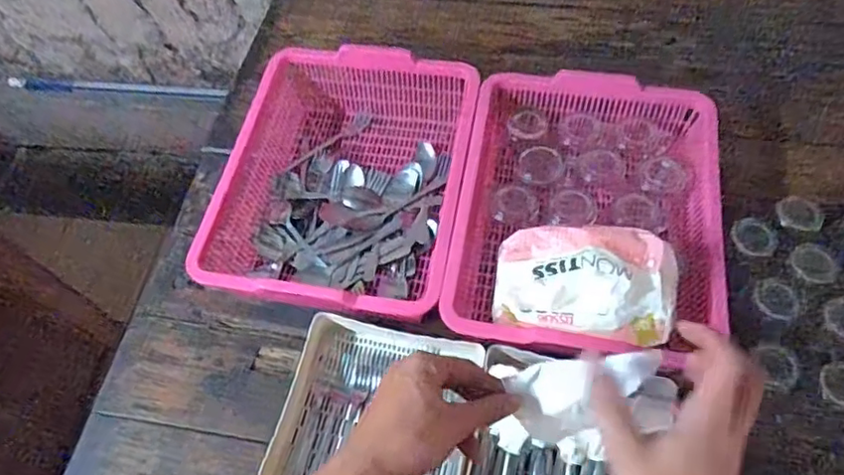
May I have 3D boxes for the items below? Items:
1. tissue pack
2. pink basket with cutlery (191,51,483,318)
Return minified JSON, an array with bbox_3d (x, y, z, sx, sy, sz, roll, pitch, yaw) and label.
[{"bbox_3d":[0.173,0.043,0.641,0.184,0.072,0.116,7,61,8],"label":"tissue pack"},{"bbox_3d":[-0.093,-0.069,0.838,0.303,0.142,0.396,9,61,9],"label":"pink basket with cutlery"}]

